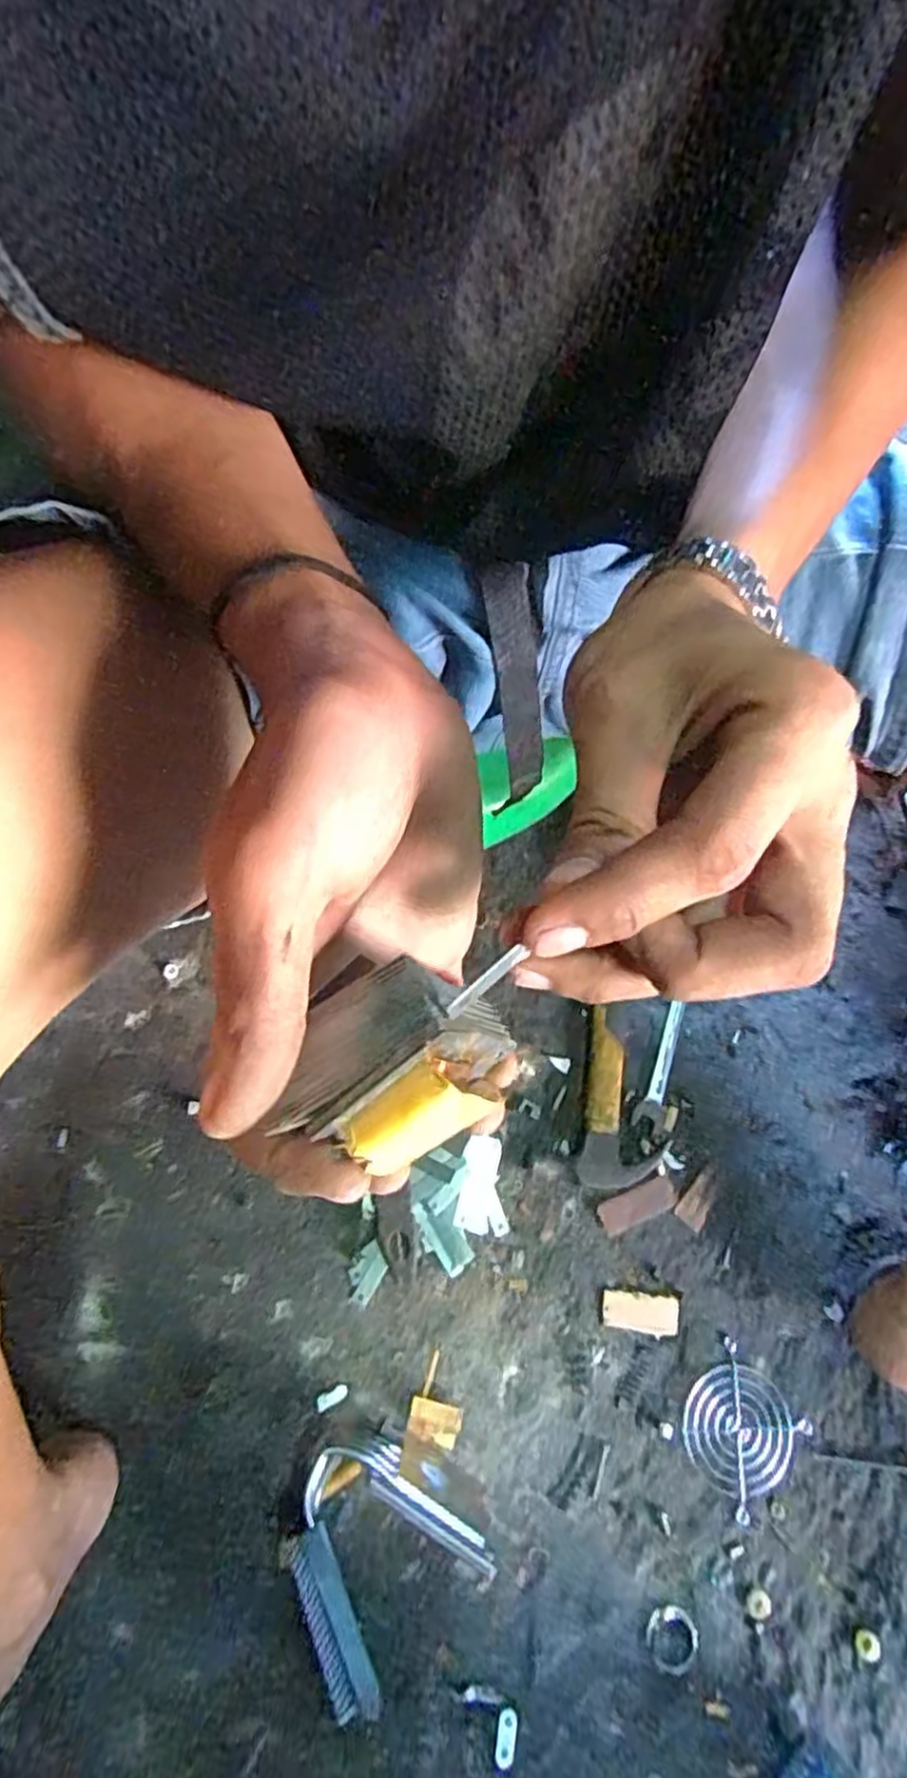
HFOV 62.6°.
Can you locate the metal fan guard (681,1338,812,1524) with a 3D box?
[{"bbox_3d":[0.188,0.357,0.494,0.071,0.008,0.073,-40,76,-16],"label":"metal fan guard"}]

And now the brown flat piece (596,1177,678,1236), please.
[{"bbox_3d":[0.135,0.230,0.543,0.060,0.004,0.021,-21,71,-11],"label":"brown flat piece"}]

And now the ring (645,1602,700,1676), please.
[{"bbox_3d":[0.135,0.464,0.460,0.032,0.004,0.032,1,69,-3],"label":"ring"}]

